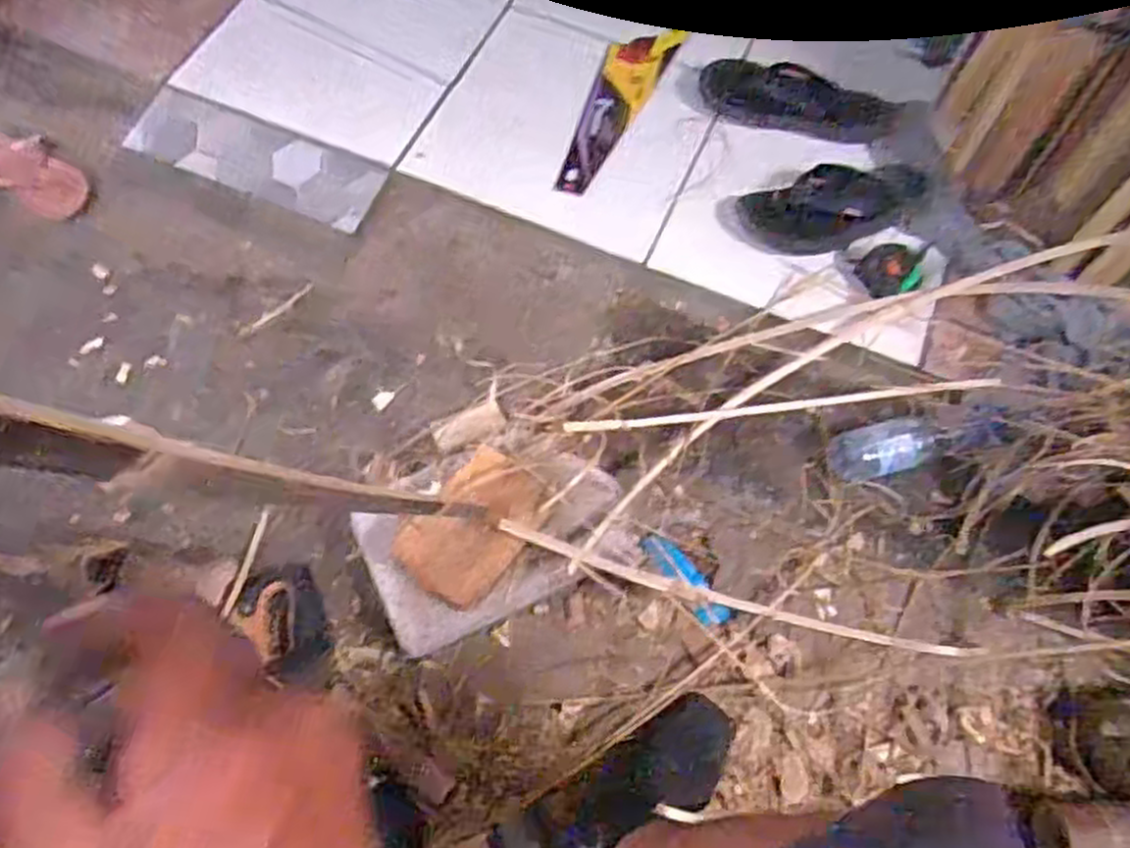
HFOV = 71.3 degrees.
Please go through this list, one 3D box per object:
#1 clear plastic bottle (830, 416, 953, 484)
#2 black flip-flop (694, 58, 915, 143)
[{"bbox_3d":[0.424,0.034,1.049,0.150,0.045,0.075,-14,65,-10],"label":"clear plastic bottle"},{"bbox_3d":[0.366,-0.510,1.228,0.309,0.043,0.118,22,70,9],"label":"black flip-flop"}]

